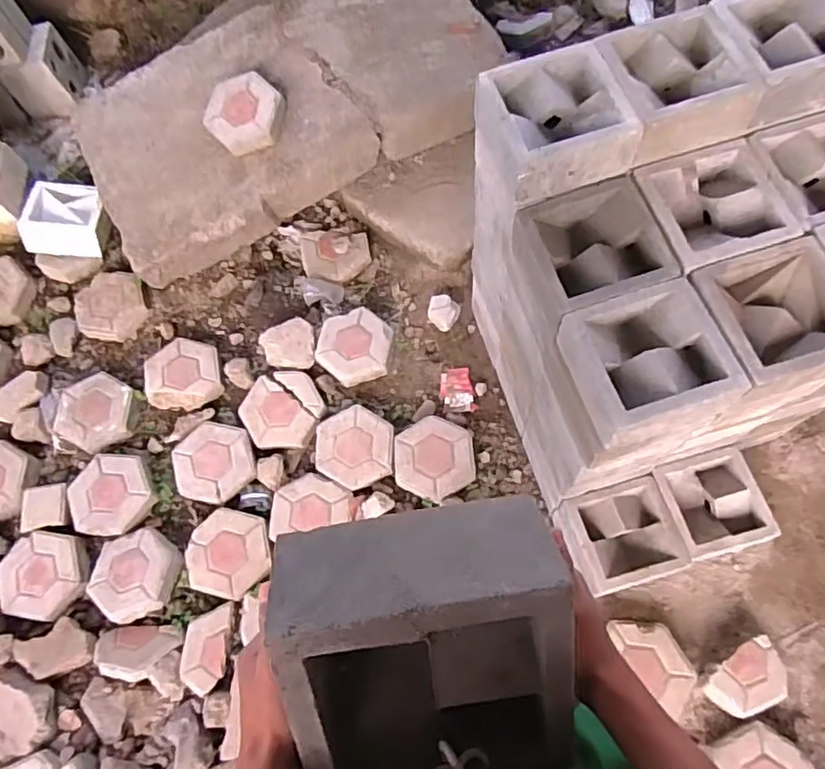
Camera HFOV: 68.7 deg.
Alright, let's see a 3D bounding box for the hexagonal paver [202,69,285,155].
[{"bbox_3d":[-0.450,-0.735,1.633,0.202,0.055,0.208,28,92,0],"label":"hexagonal paver"}]

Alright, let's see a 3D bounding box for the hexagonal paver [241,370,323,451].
[{"bbox_3d":[-0.347,0.063,1.596,0.209,0.044,0.223,-26,68,-8],"label":"hexagonal paver"}]

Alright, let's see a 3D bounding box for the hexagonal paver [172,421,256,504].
[{"bbox_3d":[-0.516,0.197,1.561,0.200,0.040,0.213,-17,67,-4],"label":"hexagonal paver"}]

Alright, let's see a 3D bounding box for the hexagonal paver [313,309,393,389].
[{"bbox_3d":[-0.159,-0.106,1.671,0.205,0.046,0.227,4,75,0],"label":"hexagonal paver"}]

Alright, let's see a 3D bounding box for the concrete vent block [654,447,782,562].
[{"bbox_3d":[0.651,0.264,1.304,0.206,0.078,0.208,-16,67,-2],"label":"concrete vent block"}]

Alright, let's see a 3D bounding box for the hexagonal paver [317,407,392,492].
[{"bbox_3d":[-0.150,0.163,1.572,0.207,0.040,0.217,-8,66,0],"label":"hexagonal paver"}]

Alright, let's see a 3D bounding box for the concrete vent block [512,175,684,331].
[{"bbox_3d":[0.295,-0.208,0.998,0.206,0.102,0.196,-18,67,-3],"label":"concrete vent block"}]

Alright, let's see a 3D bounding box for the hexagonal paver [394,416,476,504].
[{"bbox_3d":[0.055,0.183,1.532,0.211,0.051,0.202,20,69,11],"label":"hexagonal paver"}]

